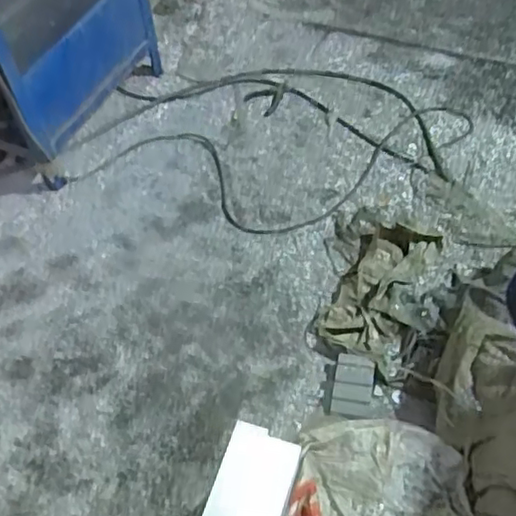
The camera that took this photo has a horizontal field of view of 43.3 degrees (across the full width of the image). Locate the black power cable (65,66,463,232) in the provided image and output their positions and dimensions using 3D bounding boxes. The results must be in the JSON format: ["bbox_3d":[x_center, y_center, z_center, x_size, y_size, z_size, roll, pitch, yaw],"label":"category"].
[{"bbox_3d":[0.027,-0.299,1.698,1.002,0.061,0.584,4,61,4],"label":"black power cable"}]

